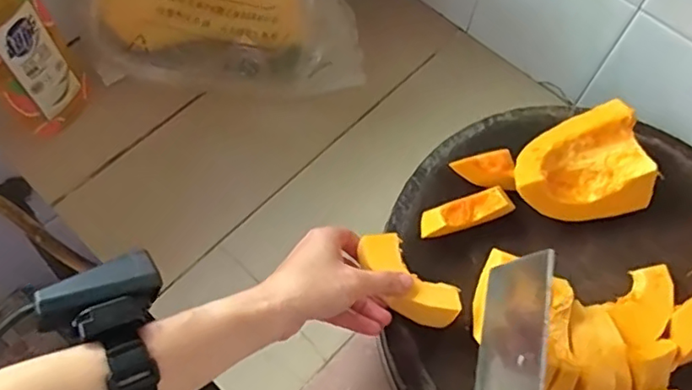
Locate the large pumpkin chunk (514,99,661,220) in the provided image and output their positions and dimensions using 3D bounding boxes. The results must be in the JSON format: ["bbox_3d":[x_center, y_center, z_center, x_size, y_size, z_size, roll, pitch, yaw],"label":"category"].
[{"bbox_3d":[0.200,-0.024,0.507,0.117,0.043,0.087,-12,66,-9],"label":"large pumpkin chunk"}]

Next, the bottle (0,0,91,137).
[{"bbox_3d":[-0.296,-0.138,0.520,0.076,0.215,0.055,-34,71,-18],"label":"bottle"}]

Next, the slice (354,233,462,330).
[{"bbox_3d":[0.047,0.068,0.456,0.091,0.018,0.047,44,69,12],"label":"slice"}]

